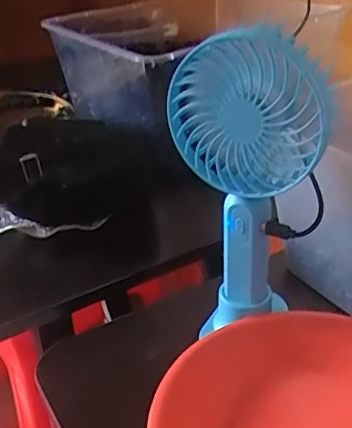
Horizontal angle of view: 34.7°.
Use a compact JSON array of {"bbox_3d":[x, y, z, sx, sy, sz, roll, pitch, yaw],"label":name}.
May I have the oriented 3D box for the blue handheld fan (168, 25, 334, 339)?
[{"bbox_3d":[0.046,-0.010,0.376,0.097,0.210,0.049,-1,30,6],"label":"blue handheld fan"}]

